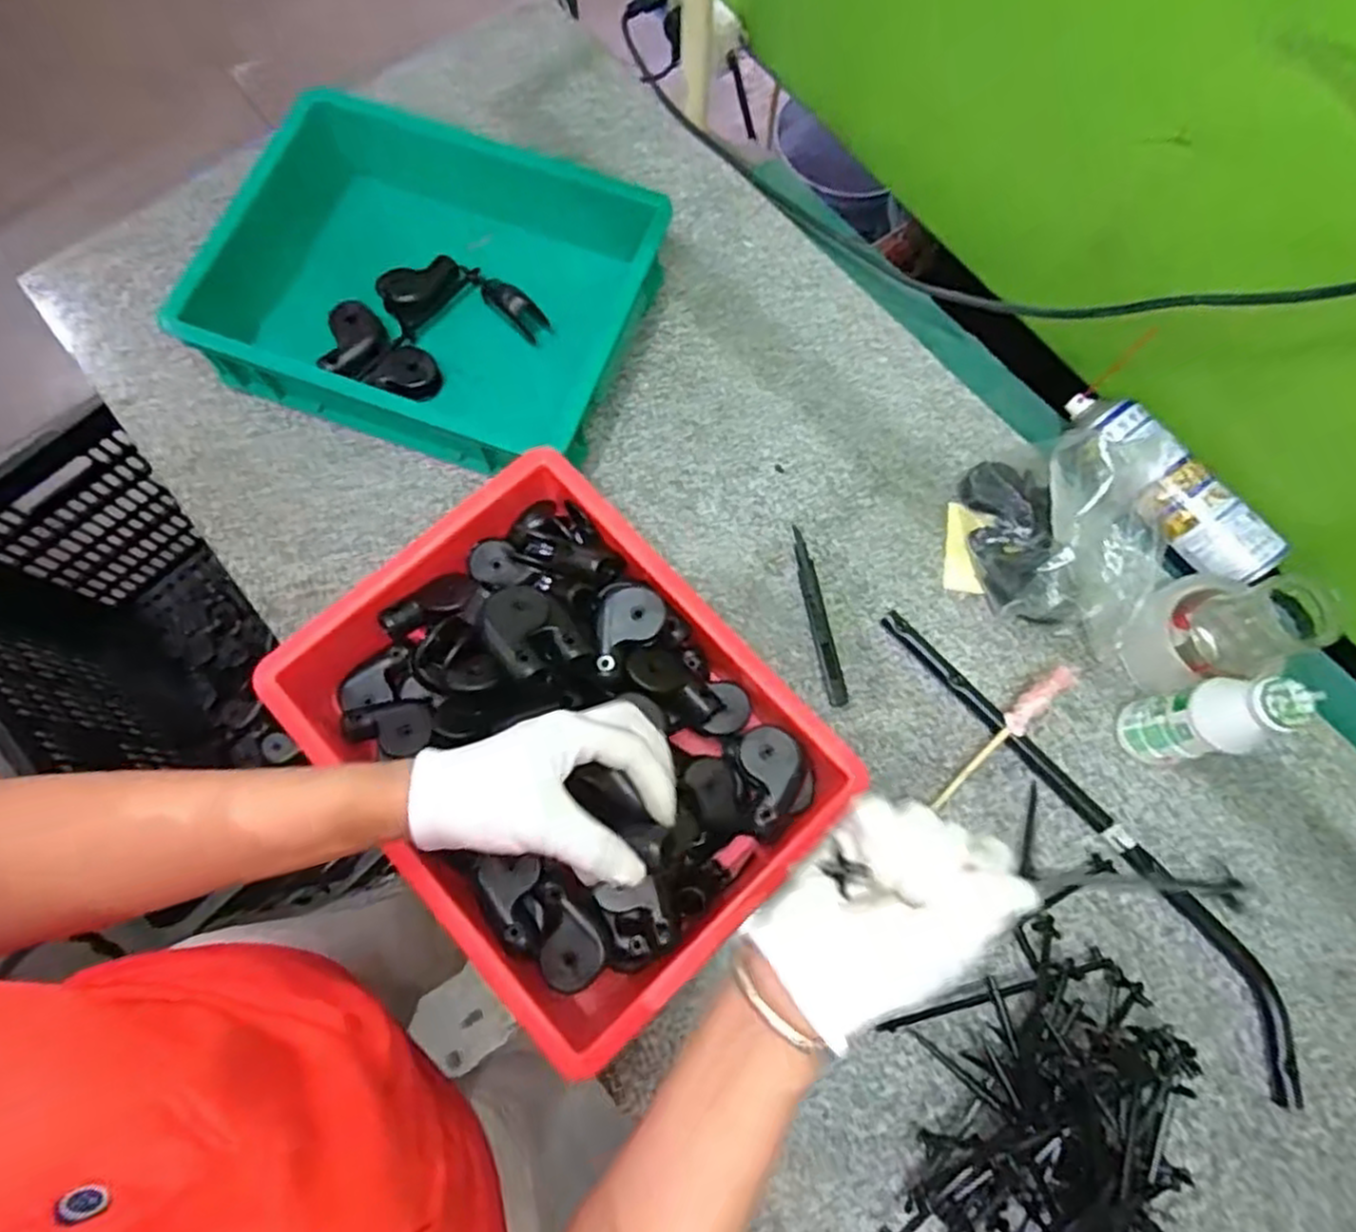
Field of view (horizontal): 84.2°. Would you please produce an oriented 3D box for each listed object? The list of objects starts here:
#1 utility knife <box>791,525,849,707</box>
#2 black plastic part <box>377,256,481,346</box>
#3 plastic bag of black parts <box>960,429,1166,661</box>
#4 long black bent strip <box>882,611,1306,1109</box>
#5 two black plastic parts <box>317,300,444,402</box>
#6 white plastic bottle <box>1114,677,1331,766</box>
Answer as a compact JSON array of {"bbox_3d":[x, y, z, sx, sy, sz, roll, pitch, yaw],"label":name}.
[{"bbox_3d":[0.114,-0.001,0.614,0.016,0.011,0.151,-10,75,-4],"label":"utility knife"},{"bbox_3d":[-0.230,-0.295,0.679,0.054,0.029,0.088,40,77,10],"label":"black plastic part"},{"bbox_3d":[0.325,-0.065,0.592,0.155,0.093,0.163,-9,74,-4],"label":"plastic bag of black parts"},{"bbox_3d":[0.317,0.157,0.569,0.054,0.019,0.431,-35,78,-10],"label":"long black bent strip"},{"bbox_3d":[-0.259,-0.222,0.655,0.113,0.034,0.066,35,76,8],"label":"two black plastic parts"},{"bbox_3d":[0.365,0.072,0.527,0.041,0.147,0.051,18,75,4],"label":"white plastic bottle"}]

